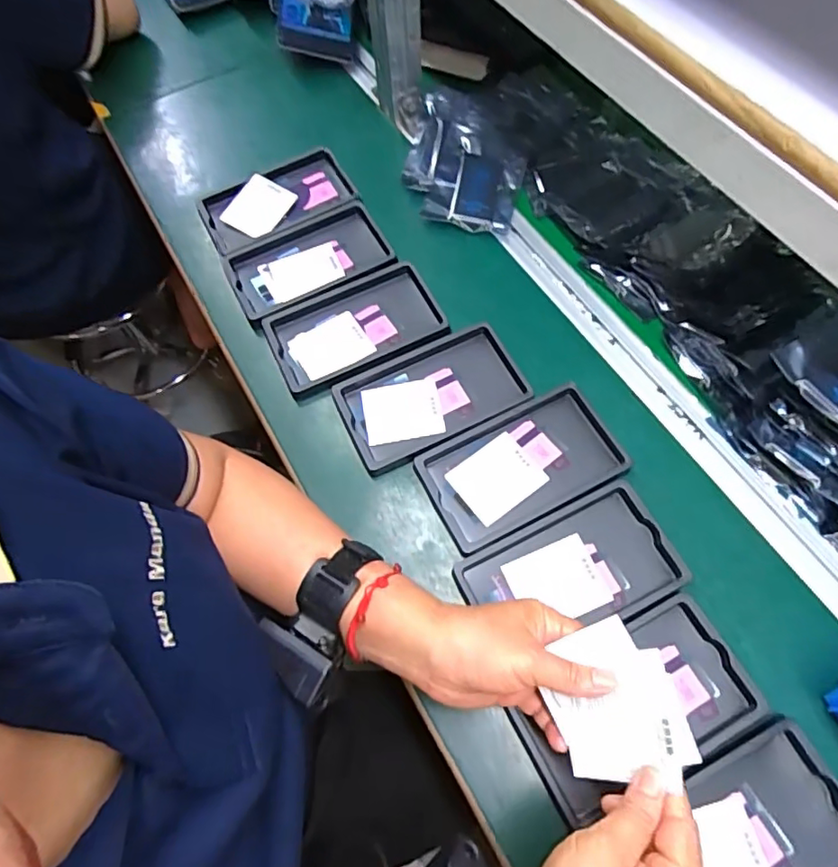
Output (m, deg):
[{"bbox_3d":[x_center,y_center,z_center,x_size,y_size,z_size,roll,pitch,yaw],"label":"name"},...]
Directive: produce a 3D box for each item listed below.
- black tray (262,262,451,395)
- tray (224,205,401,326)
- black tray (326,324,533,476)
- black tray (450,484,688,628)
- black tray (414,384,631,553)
[{"bbox_3d":[-0.060,-0.102,0.551,0.158,0.017,0.099,-24,66,-10],"label":"black tray"},{"bbox_3d":[-0.114,-0.178,0.587,0.157,0.020,0.100,-26,66,-11],"label":"tray"},{"bbox_3d":[0.010,-0.034,0.515,0.156,0.025,0.095,-24,66,-10],"label":"black tray"},{"bbox_3d":[0.117,0.108,0.444,0.156,0.025,0.093,-25,66,-10],"label":"black tray"},{"bbox_3d":[0.086,0.028,0.487,0.158,0.022,0.092,-25,66,-10],"label":"black tray"}]

